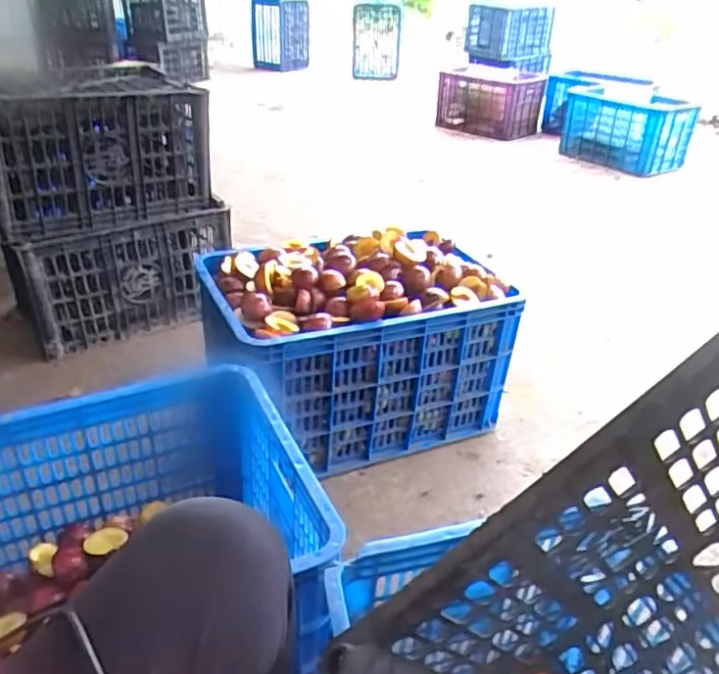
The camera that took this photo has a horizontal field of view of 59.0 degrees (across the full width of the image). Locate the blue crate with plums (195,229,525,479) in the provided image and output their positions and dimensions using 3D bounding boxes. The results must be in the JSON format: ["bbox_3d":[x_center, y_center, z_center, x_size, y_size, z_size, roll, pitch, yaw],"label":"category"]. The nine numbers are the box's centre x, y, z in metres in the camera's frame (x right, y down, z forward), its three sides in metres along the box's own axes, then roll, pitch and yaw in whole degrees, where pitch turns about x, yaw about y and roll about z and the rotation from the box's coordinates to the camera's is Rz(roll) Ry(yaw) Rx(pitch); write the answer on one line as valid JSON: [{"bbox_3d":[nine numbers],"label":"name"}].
[{"bbox_3d":[-0.002,0.010,1.189,0.496,0.304,0.363,-11,37,-14],"label":"blue crate with plums"}]

